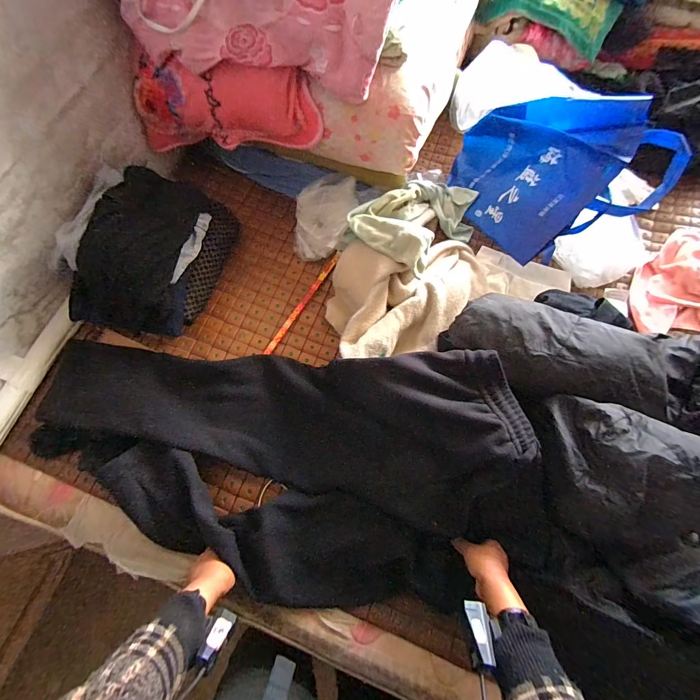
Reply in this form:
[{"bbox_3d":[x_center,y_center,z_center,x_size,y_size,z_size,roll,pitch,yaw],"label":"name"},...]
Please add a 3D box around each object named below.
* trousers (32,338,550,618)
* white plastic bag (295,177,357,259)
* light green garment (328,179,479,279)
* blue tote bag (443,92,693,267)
[{"bbox_3d":[-0.150,0.198,0.590,0.884,0.177,0.427,7,72,2],"label":"trousers"},{"bbox_3d":[-0.061,-0.322,0.829,0.134,0.055,0.215,9,72,3],"label":"white plastic bag"},{"bbox_3d":[0.154,-0.307,0.777,0.212,0.174,0.319,40,76,12],"label":"light green garment"},{"bbox_3d":[0.440,-0.422,0.778,0.351,0.109,0.410,-40,63,30],"label":"blue tote bag"}]

